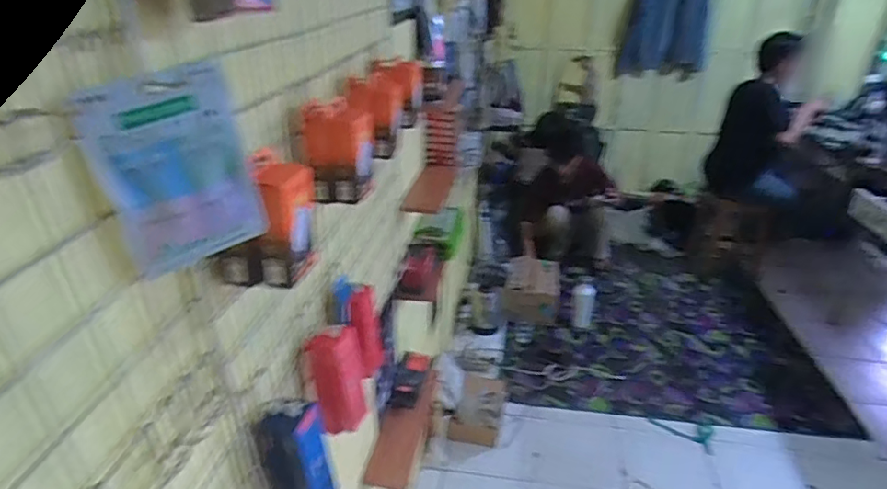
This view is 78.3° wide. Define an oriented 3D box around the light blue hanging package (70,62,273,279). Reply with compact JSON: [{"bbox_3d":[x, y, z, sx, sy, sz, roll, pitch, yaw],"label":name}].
[{"bbox_3d":[-0.196,-0.054,0.409,0.016,0.146,0.114,21,32,36],"label":"light blue hanging package"}]

